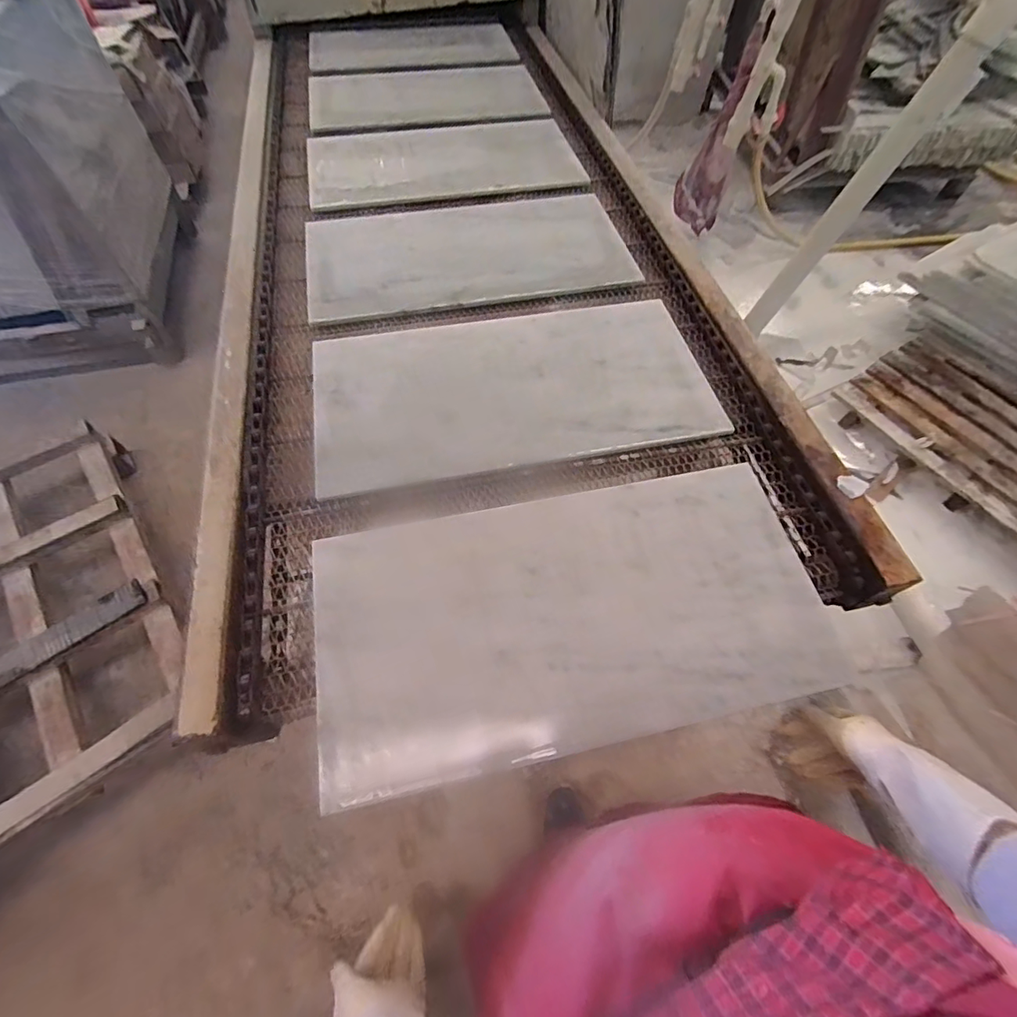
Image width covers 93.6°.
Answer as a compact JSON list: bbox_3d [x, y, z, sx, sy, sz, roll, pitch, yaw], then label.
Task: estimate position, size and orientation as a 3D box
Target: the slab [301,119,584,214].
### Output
[{"bbox_3d":[-0.142,-0.779,1.062,0.581,0.013,0.340,-12,60,-8],"label":"slab"}]

